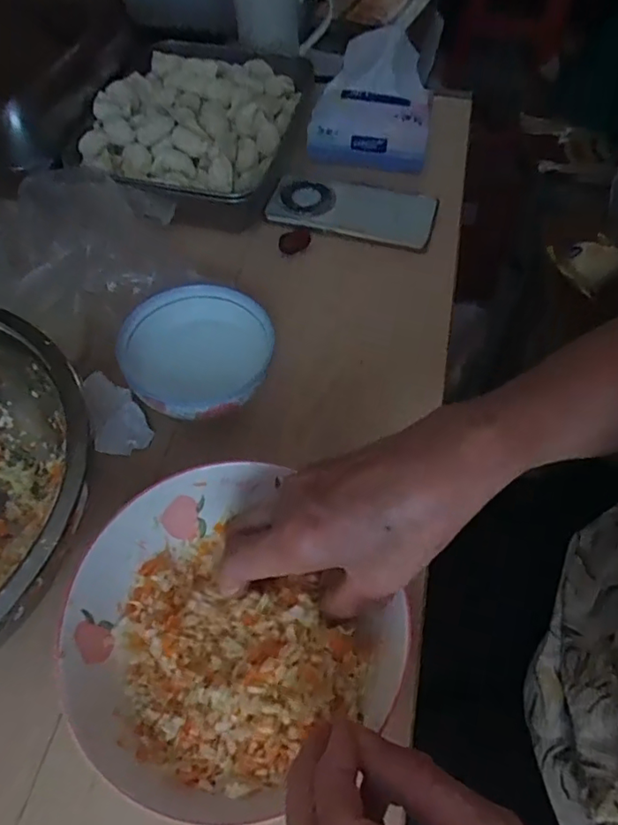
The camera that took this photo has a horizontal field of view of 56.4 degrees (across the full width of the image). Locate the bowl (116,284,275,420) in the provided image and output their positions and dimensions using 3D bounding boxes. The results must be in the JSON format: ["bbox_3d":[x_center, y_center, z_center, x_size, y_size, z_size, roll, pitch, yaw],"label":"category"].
[{"bbox_3d":[-0.083,-0.039,0.432,0.104,0.046,0.108,0,56,0],"label":"bowl"}]

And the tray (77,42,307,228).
[{"bbox_3d":[-0.113,-0.297,0.594,0.198,0.063,0.262,11,57,7],"label":"tray"}]

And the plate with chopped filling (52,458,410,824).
[{"bbox_3d":[-0.048,0.117,0.314,0.158,0.042,0.164,-32,62,-20],"label":"plate with chopped filling"}]

